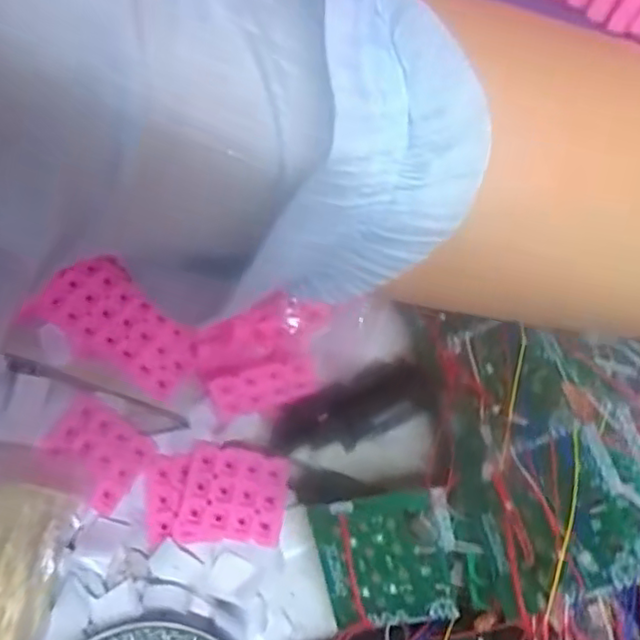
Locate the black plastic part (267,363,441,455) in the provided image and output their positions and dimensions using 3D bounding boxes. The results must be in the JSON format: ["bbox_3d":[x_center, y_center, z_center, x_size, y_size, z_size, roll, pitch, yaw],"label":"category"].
[{"bbox_3d":[0.020,0.055,0.381,0.101,0.020,0.036,-22,71,14],"label":"black plastic part"}]

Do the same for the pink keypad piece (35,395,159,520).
[{"bbox_3d":[-0.136,0.079,0.385,0.061,0.006,0.047,33,72,9],"label":"pink keypad piece"}]

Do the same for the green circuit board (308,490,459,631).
[{"bbox_3d":[0.036,0.130,0.344,0.070,0.004,0.071,-10,96,12],"label":"green circuit board"}]

